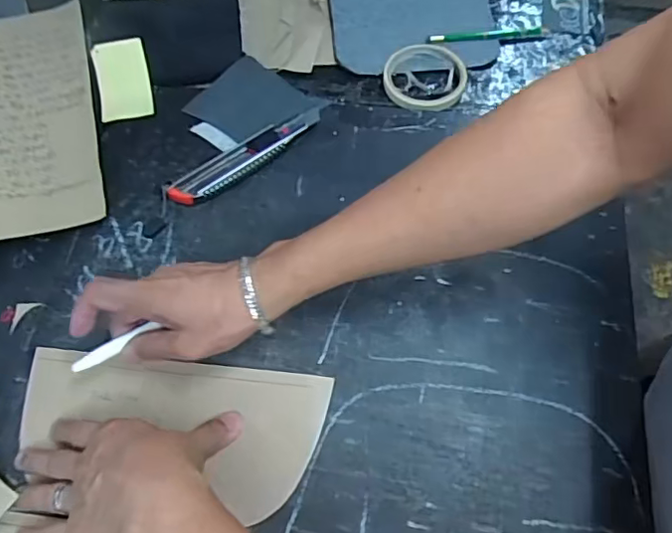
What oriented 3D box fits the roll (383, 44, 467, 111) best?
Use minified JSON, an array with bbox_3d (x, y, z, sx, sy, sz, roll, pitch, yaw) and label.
[{"bbox_3d":[0.097,-0.205,0.606,0.090,0.012,0.090,-1,62,1],"label":"roll"}]

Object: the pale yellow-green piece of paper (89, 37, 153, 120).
[{"bbox_3d":[-0.227,-0.200,0.602,0.055,0.005,0.094,-14,79,3],"label":"pale yellow-green piece of paper"}]

